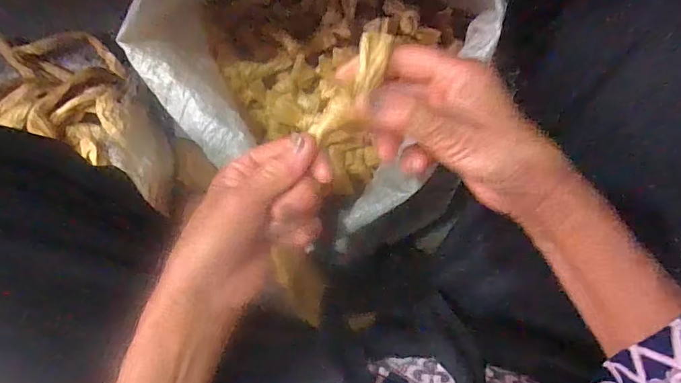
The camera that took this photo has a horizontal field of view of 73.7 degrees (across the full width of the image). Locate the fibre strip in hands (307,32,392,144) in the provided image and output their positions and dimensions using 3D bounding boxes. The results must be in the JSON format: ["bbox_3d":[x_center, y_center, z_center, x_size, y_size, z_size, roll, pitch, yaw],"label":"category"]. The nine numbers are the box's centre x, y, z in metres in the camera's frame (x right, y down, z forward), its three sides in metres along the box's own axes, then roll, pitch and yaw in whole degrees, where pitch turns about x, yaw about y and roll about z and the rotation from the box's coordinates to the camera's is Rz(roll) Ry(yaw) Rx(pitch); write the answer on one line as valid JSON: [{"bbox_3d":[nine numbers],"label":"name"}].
[{"bbox_3d":[0.008,-0.059,0.260,0.022,0.010,0.070,32,88,-2],"label":"fibre strip in hands"}]

